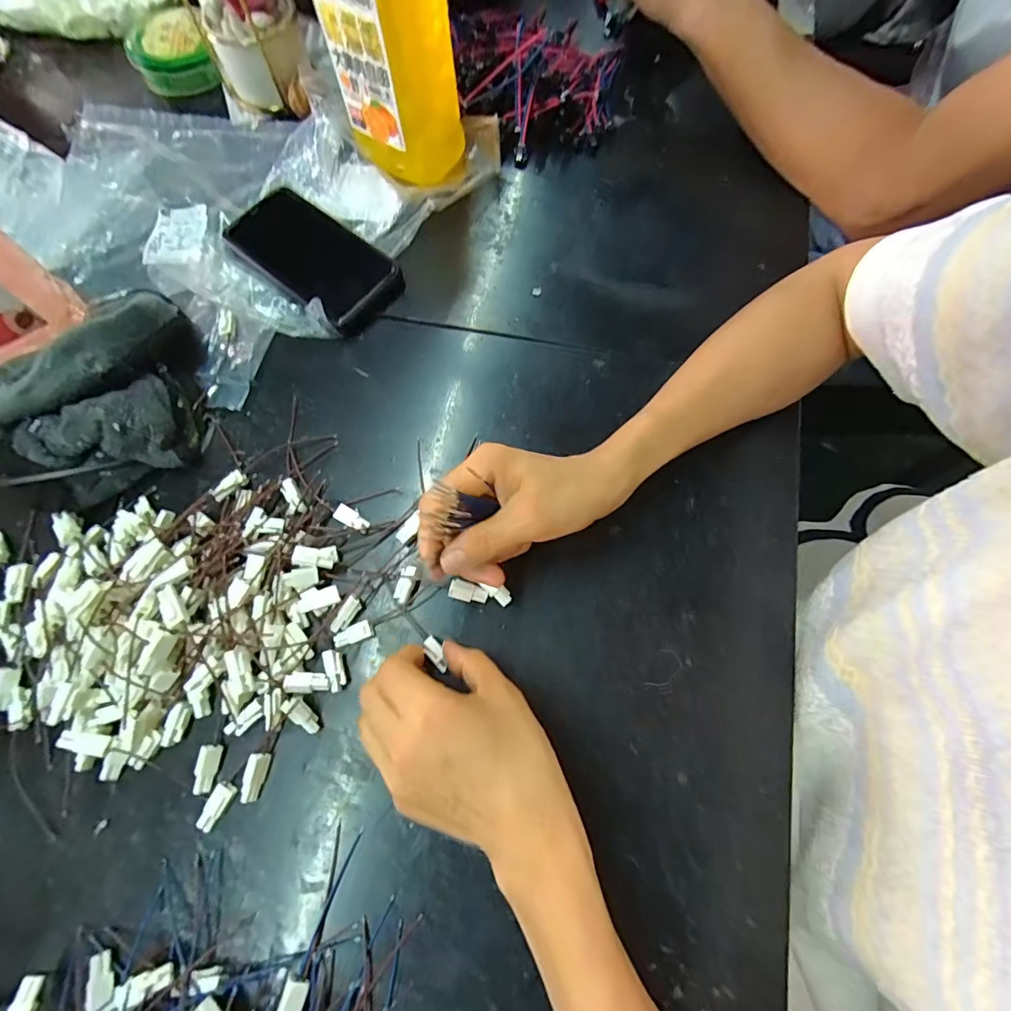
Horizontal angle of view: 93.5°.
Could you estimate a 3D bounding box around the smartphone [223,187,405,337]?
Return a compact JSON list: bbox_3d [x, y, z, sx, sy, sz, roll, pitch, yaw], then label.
[{"bbox_3d":[-0.159,-0.208,0.398,0.146,0.017,0.074,38,76,13],"label":"smartphone"}]

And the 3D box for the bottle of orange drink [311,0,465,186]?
[{"bbox_3d":[-0.086,-0.360,0.342,0.093,0.207,0.069,31,75,11],"label":"bottle of orange drink"}]

